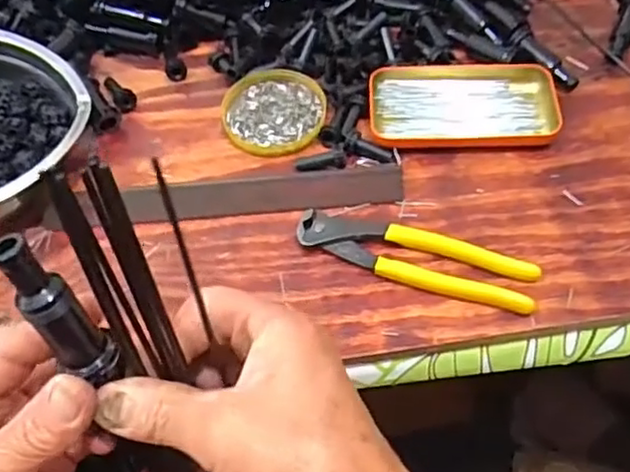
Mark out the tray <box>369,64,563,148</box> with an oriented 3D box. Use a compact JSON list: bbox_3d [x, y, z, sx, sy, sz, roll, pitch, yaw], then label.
[{"bbox_3d":[0.116,-0.107,0.525,0.142,0.015,0.077,-2,57,2],"label":"tray"}]

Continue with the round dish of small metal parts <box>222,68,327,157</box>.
[{"bbox_3d":[-0.033,-0.101,0.539,0.081,0.006,0.087,-1,57,2],"label":"round dish of small metal parts"}]

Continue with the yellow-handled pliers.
[{"bbox_3d":[0.068,0.015,0.455,0.162,0.013,0.039,15,59,12],"label":"yellow-handled pliers"}]

